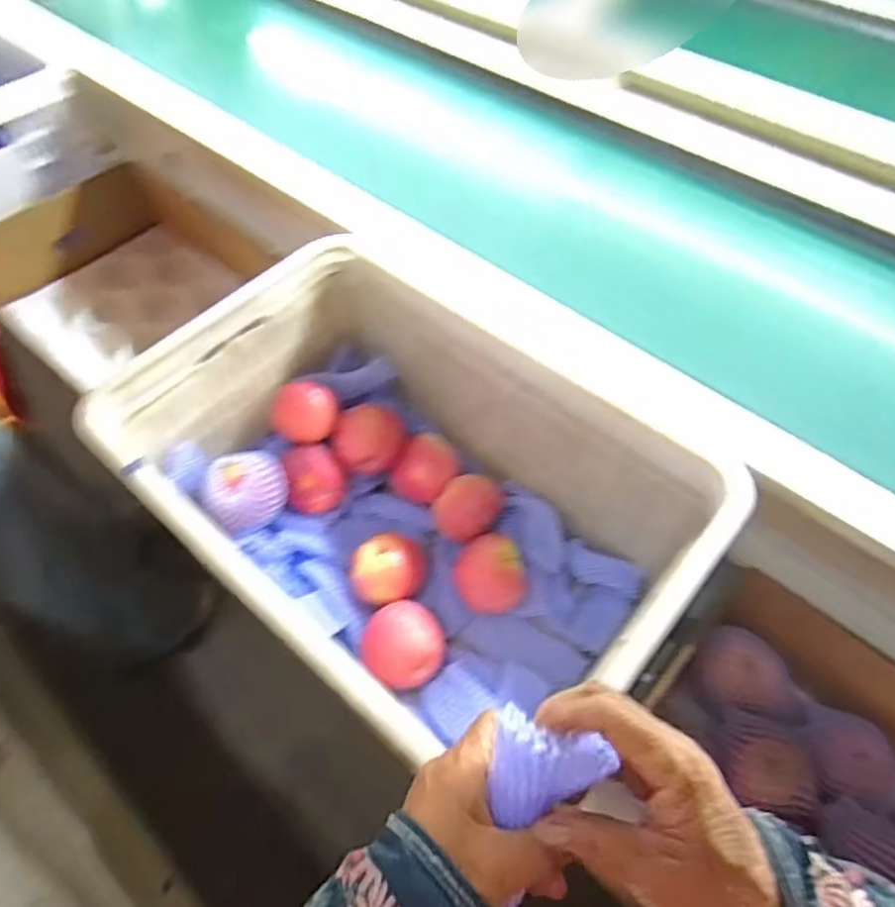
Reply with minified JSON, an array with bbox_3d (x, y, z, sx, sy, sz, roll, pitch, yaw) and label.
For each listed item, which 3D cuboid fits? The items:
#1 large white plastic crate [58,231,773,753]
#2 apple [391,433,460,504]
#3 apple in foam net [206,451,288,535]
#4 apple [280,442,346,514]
[{"bbox_3d":[-0.040,0.068,0.637,0.516,0.270,0.352,36,63,21],"label":"large white plastic crate"},{"bbox_3d":[-0.025,0.023,0.771,0.074,0.065,0.078,29,60,18],"label":"apple"},{"bbox_3d":[-0.220,0.045,0.668,0.084,0.073,0.071,-25,60,-17],"label":"apple in foam net"},{"bbox_3d":[-0.158,0.028,0.714,0.065,0.061,0.068,0,56,-1],"label":"apple"}]

